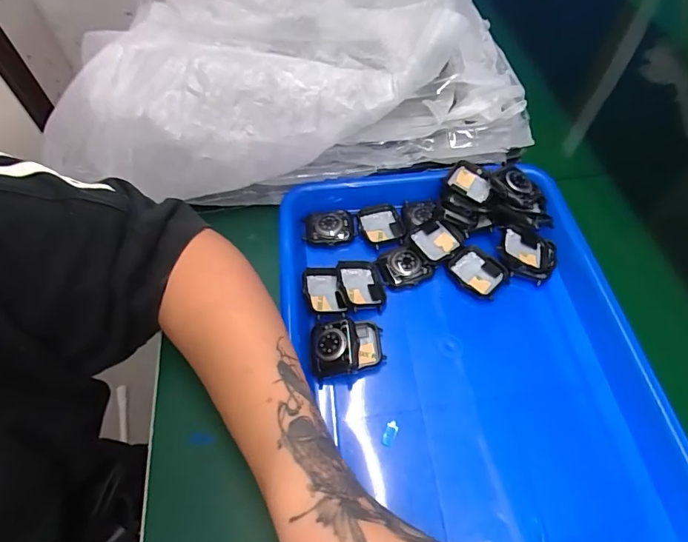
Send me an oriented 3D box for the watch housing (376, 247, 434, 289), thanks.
[{"bbox_3d":[0.050,-0.005,0.367,0.042,0.014,0.034,-13,56,-7],"label":"watch housing"}]

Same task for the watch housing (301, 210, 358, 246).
[{"bbox_3d":[-0.013,-0.040,0.409,0.050,0.013,0.038,-3,56,-1],"label":"watch housing"}]

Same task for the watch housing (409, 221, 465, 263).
[{"bbox_3d":[0.081,-0.025,0.374,0.040,0.013,0.033,-28,59,-16],"label":"watch housing"}]

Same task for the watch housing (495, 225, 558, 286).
[{"bbox_3d":[0.154,-0.014,0.368,0.047,0.020,0.043,26,64,4],"label":"watch housing"}]

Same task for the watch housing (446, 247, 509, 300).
[{"bbox_3d":[0.111,0.001,0.366,0.044,0.010,0.036,39,65,24],"label":"watch housing"}]

